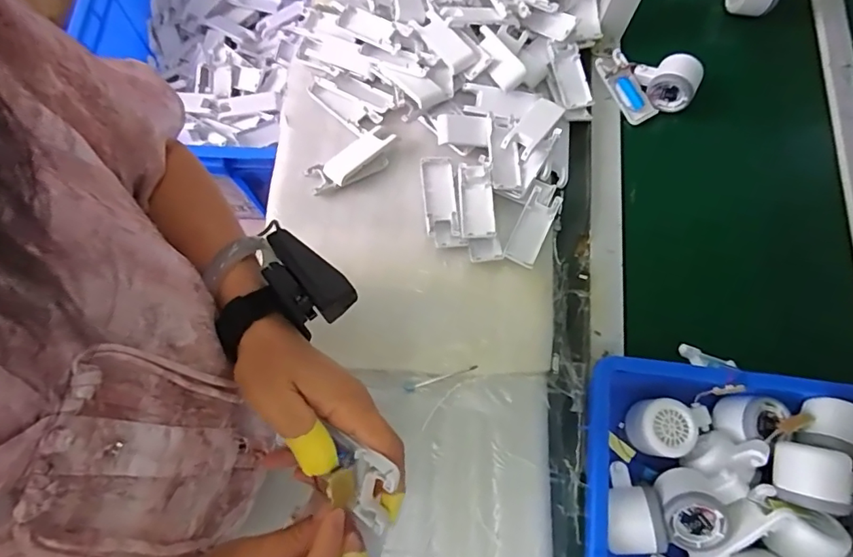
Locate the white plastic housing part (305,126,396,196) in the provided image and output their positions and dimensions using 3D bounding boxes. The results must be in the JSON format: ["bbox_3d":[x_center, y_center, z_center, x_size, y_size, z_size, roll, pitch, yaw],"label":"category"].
[{"bbox_3d":[-0.094,-0.147,0.624,0.115,0.022,0.049,-35,77,-11],"label":"white plastic housing part"}]

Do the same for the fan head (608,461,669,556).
[{"bbox_3d":[0.199,0.231,0.497,0.053,0.062,0.082,-4,73,-3],"label":"fan head"}]

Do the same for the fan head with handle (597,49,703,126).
[{"bbox_3d":[0.294,-0.260,0.680,0.127,0.081,0.080,20,74,4],"label":"fan head with handle"}]

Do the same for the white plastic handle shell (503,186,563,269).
[{"bbox_3d":[0.130,-0.062,0.606,0.038,0.018,0.103,26,74,6],"label":"white plastic handle shell"}]

